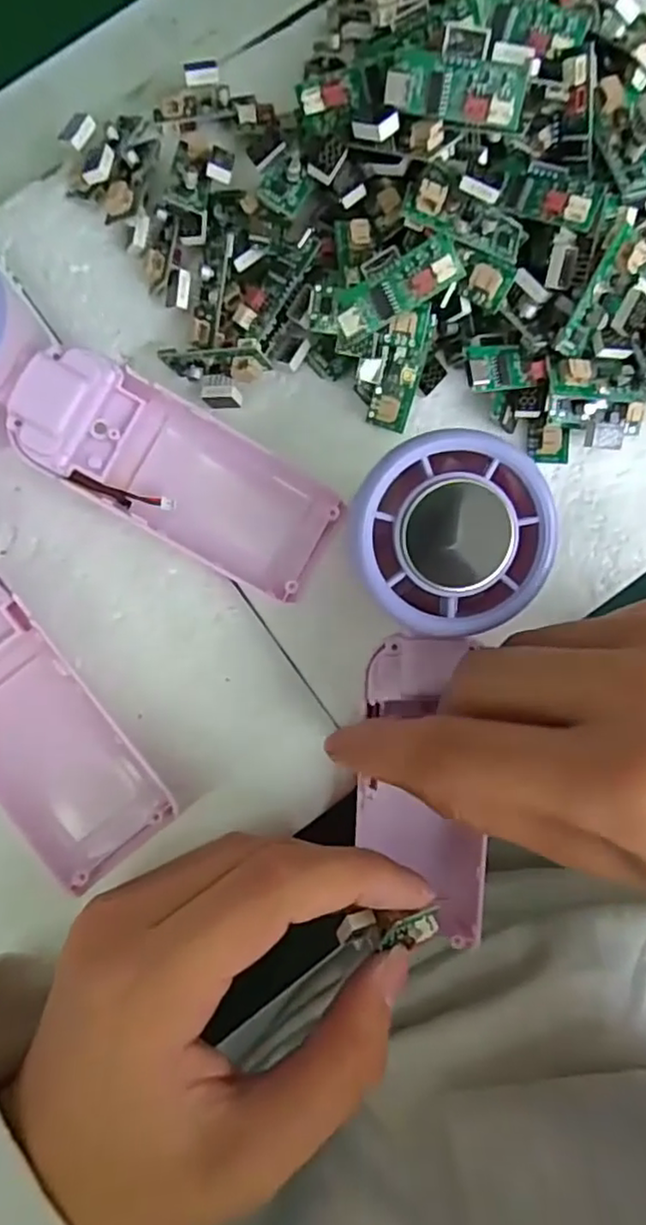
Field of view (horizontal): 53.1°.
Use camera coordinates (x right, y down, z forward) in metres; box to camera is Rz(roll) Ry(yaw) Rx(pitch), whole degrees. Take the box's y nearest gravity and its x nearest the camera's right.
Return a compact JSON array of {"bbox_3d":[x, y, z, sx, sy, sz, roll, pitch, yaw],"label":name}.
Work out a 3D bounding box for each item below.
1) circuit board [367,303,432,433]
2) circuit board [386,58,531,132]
[{"bbox_3d":[0.026,-0.082,0.219,0.014,0.010,0.040,14,123,-1],"label":"circuit board"},{"bbox_3d":[0.039,-0.151,0.188,0.040,0.004,0.015,12,129,12],"label":"circuit board"}]

